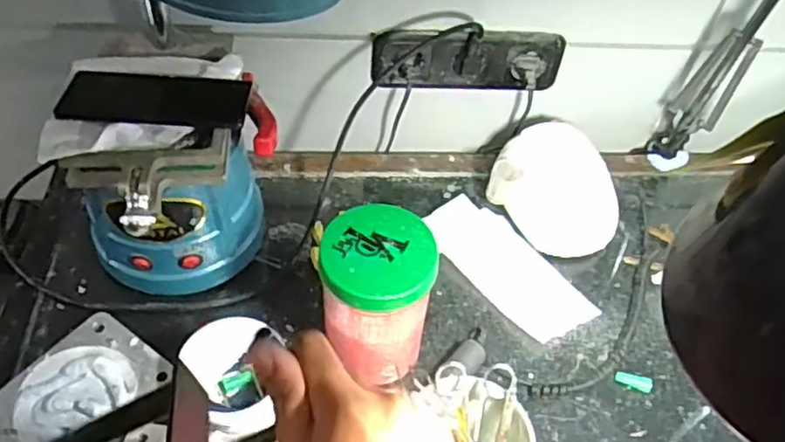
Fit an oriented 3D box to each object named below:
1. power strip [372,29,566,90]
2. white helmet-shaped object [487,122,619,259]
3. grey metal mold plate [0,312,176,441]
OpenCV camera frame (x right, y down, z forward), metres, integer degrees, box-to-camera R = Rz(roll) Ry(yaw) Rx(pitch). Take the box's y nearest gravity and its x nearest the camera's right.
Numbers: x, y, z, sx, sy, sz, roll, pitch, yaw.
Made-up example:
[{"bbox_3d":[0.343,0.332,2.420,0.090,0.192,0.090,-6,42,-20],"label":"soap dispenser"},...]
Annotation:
[{"bbox_3d":[0.087,-0.181,0.770,0.221,0.077,0.043,3,50,-3],"label":"power strip"},{"bbox_3d":[0.189,-0.034,0.759,0.156,0.081,0.117,36,56,23],"label":"white helmet-shaped object"},{"bbox_3d":[-0.269,0.162,0.580,0.113,0.040,0.140,30,53,18],"label":"grey metal mold plate"}]

